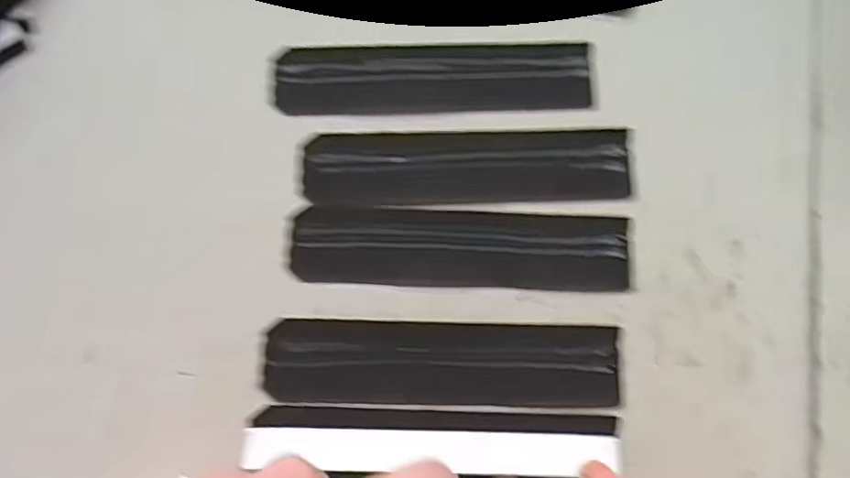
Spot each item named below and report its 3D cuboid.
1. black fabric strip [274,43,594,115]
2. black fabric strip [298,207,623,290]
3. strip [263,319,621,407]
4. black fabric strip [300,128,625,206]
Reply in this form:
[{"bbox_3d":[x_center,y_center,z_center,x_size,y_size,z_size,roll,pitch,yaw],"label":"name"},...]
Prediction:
[{"bbox_3d":[0.005,-0.072,0.272,0.137,0.007,0.034,-2,73,-3],"label":"black fabric strip"},{"bbox_3d":[0.015,0.003,0.255,0.136,0.007,0.034,2,65,-1],"label":"black fabric strip"},{"bbox_3d":[0.007,0.049,0.239,0.136,0.004,0.031,1,76,0],"label":"strip"},{"bbox_3d":[0.018,-0.031,0.263,0.139,0.005,0.031,-1,76,-1],"label":"black fabric strip"}]

